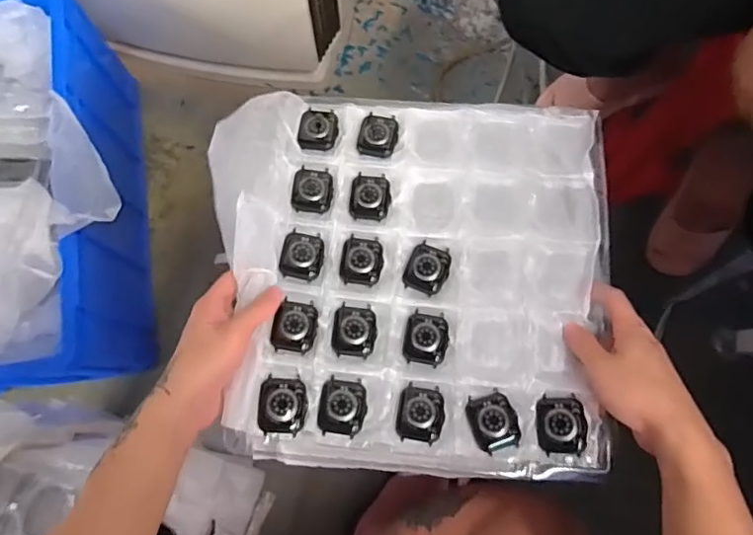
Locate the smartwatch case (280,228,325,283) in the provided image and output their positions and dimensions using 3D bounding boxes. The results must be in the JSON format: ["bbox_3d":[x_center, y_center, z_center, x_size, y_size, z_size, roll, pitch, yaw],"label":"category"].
[{"bbox_3d":[-0.067,-0.011,0.500,0.037,0.015,0.045,10,78,2],"label":"smartwatch case"}]

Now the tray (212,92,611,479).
[{"bbox_3d":[0.030,0.001,0.489,0.337,0.035,0.334,3,72,0],"label":"tray"}]

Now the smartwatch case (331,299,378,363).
[{"bbox_3d":[-0.019,0.055,0.484,0.038,0.013,0.047,5,78,1],"label":"smartwatch case"}]

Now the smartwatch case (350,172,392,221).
[{"bbox_3d":[-0.006,-0.067,0.523,0.038,0.007,0.047,5,78,1],"label":"smartwatch case"}]

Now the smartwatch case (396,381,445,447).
[{"bbox_3d":[0.037,0.122,0.458,0.037,0.011,0.045,11,78,2],"label":"smartwatch case"}]

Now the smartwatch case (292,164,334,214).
[{"bbox_3d":[-0.061,-0.074,0.522,0.037,0.014,0.044,2,78,0],"label":"smartwatch case"}]

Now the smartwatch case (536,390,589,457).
[{"bbox_3d":[0.151,0.127,0.447,0.036,0.012,0.045,4,78,1],"label":"smartwatch case"}]

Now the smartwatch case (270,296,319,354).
[{"bbox_3d":[-0.071,0.051,0.477,0.036,0.015,0.044,9,78,2],"label":"smartwatch case"}]

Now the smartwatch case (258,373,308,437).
[{"bbox_3d":[-0.076,0.113,0.450,0.037,0.010,0.045,2,78,0],"label":"smartwatch case"}]

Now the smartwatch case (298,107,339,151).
[{"bbox_3d":[-0.057,-0.137,0.545,0.037,0.007,0.046,6,78,1],"label":"smartwatch case"}]

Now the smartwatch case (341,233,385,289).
[{"bbox_3d":[-0.013,-0.006,0.498,0.037,0.006,0.044,8,78,1],"label":"smartwatch case"}]

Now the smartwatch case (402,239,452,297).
[{"bbox_3d":[0.047,0.000,0.504,0.038,0.011,0.046,21,79,4],"label":"smartwatch case"}]

